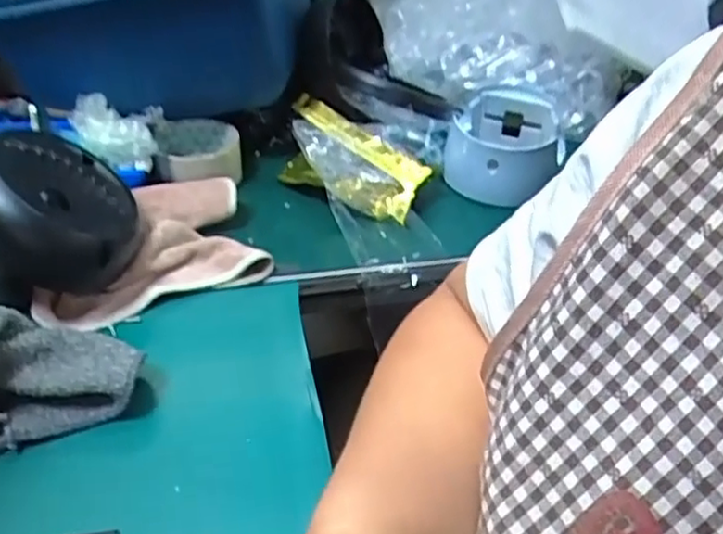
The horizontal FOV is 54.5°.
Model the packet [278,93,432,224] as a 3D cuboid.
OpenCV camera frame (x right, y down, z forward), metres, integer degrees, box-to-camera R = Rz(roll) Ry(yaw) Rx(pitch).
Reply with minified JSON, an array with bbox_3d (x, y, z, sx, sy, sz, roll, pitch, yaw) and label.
[{"bbox_3d":[-0.010,-0.093,0.633,0.130,0.068,0.096,16,42,13],"label":"packet"}]

